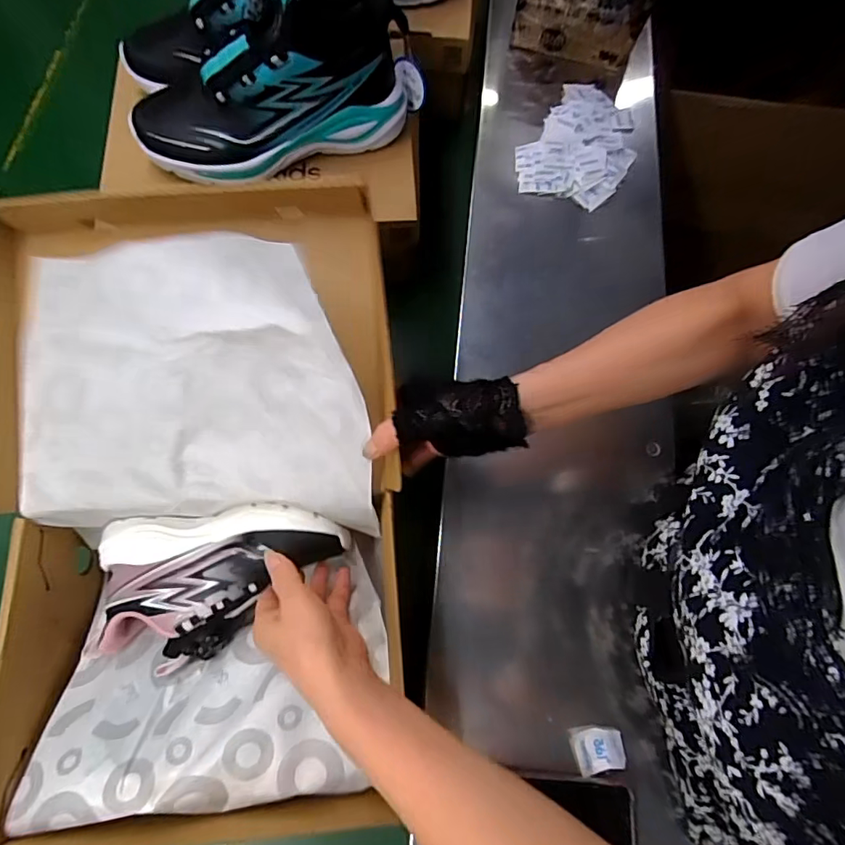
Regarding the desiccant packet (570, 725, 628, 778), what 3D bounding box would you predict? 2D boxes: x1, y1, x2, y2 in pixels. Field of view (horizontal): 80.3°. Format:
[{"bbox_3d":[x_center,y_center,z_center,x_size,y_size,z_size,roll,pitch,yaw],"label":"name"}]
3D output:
[{"bbox_3d":[0.152,0.281,0.433,0.043,0.008,0.035,-7,72,-3],"label":"desiccant packet"}]

